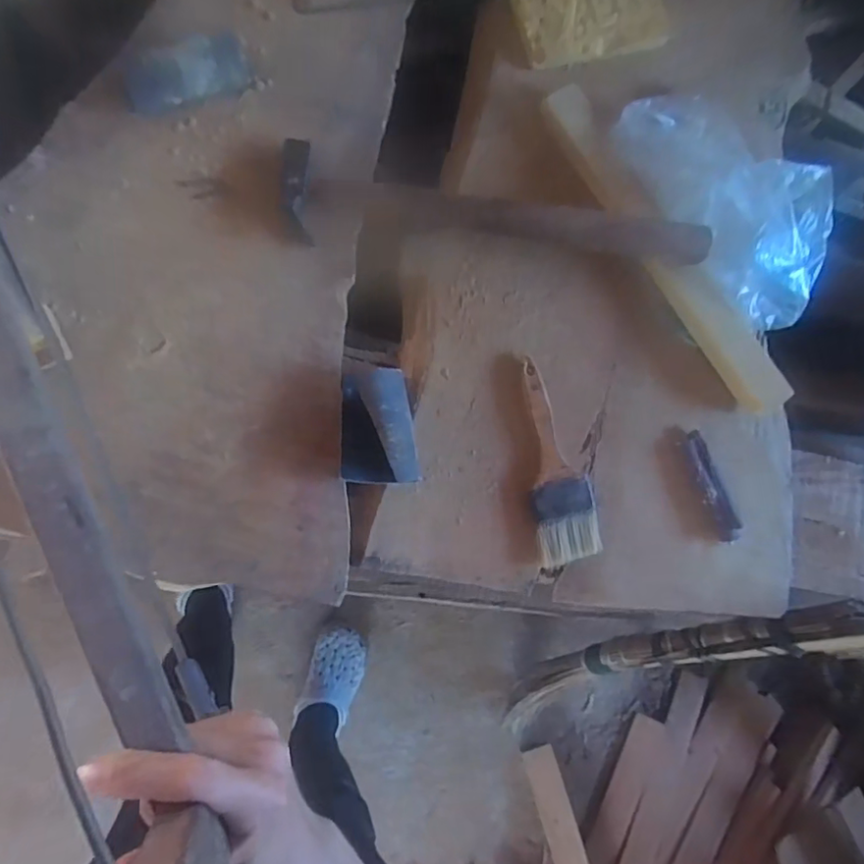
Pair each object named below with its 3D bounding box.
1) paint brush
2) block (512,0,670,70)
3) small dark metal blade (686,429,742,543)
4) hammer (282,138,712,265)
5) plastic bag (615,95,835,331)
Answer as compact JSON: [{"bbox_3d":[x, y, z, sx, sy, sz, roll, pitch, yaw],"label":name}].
[{"bbox_3d":[0.113,0.027,0.528,0.059,0.011,0.183,-10,88,-7],"label":"paint brush"},{"bbox_3d":[0.157,-0.406,0.564,0.151,0.013,0.090,-15,89,-7],"label":"block"},{"bbox_3d":[0.264,0.052,0.545,0.023,0.009,0.104,-23,90,-7],"label":"small dark metal blade"},{"bbox_3d":[0.057,-0.187,0.516,0.382,0.036,0.075,8,85,-7],"label":"hammer"},{"bbox_3d":[0.284,-0.220,0.538,0.123,0.058,0.250,-38,92,-9],"label":"plastic bag"}]

